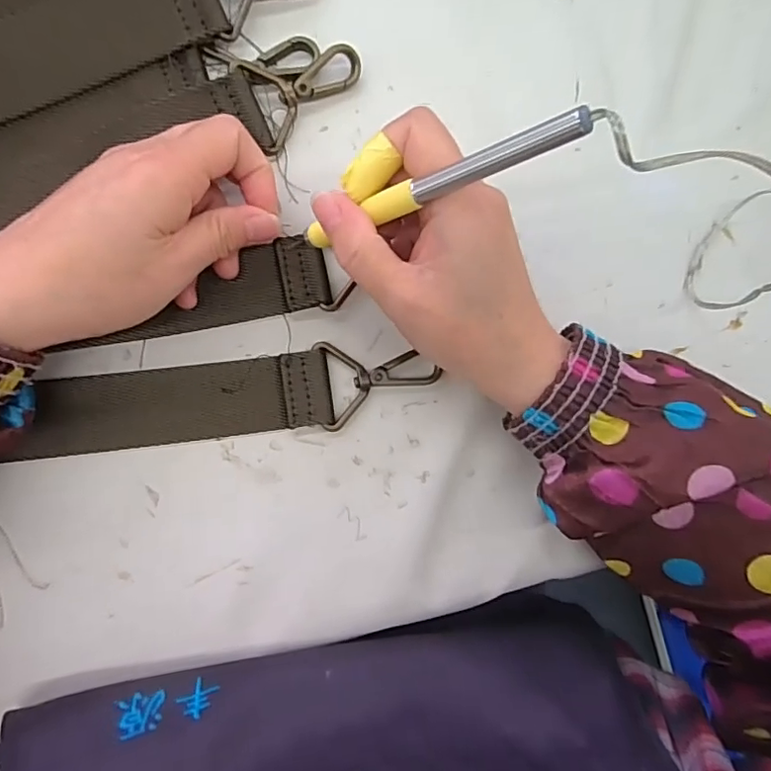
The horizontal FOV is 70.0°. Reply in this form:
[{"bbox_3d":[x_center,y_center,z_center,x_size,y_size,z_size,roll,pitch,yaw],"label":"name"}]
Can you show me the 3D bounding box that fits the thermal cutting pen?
[{"bbox_3d":[0.015,-0.073,0.204,0.007,0.120,0.008,-6,86,-52],"label":"thermal cutting pen"}]

